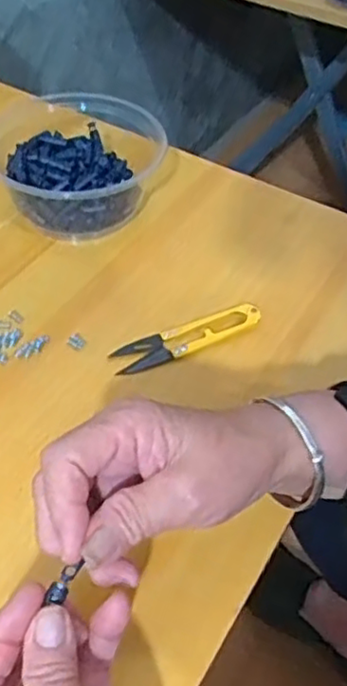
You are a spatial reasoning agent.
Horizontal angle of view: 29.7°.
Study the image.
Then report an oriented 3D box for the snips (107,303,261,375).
[{"bbox_3d":[0.009,-0.005,0.428,0.101,0.011,0.025,-18,52,-19],"label":"snips"}]

